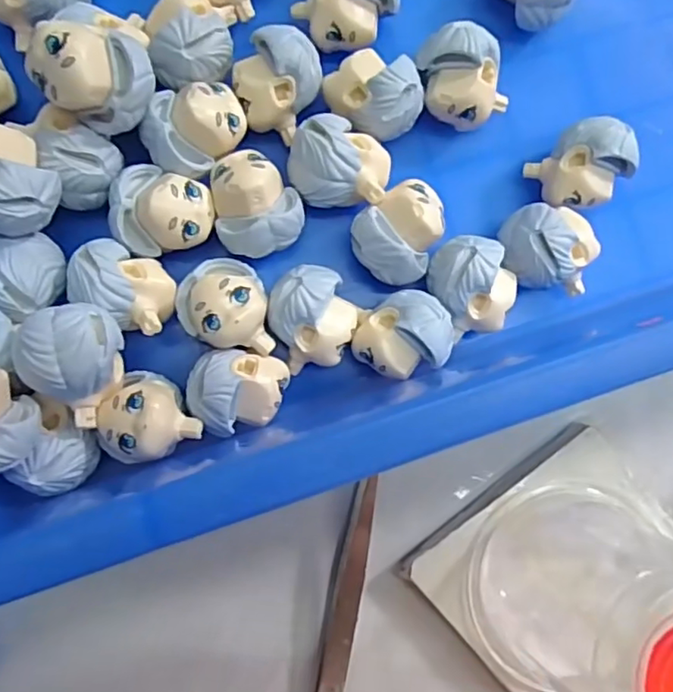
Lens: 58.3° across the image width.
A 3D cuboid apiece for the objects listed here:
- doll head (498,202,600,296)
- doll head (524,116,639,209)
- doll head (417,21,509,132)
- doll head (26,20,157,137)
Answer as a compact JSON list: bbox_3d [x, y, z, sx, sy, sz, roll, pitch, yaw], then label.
[{"bbox_3d":[0.059,-0.027,0.175,0.027,0.026,0.021,2,87,-4],"label":"doll head"},{"bbox_3d":[0.071,-0.051,0.177,0.023,0.025,0.022,0,87,-4],"label":"doll head"},{"bbox_3d":[0.035,-0.075,0.175,0.021,0.025,0.024,-17,89,-5],"label":"doll head"},{"bbox_3d":[-0.059,-0.066,0.150,0.024,0.022,0.021,19,86,-3],"label":"doll head"}]

